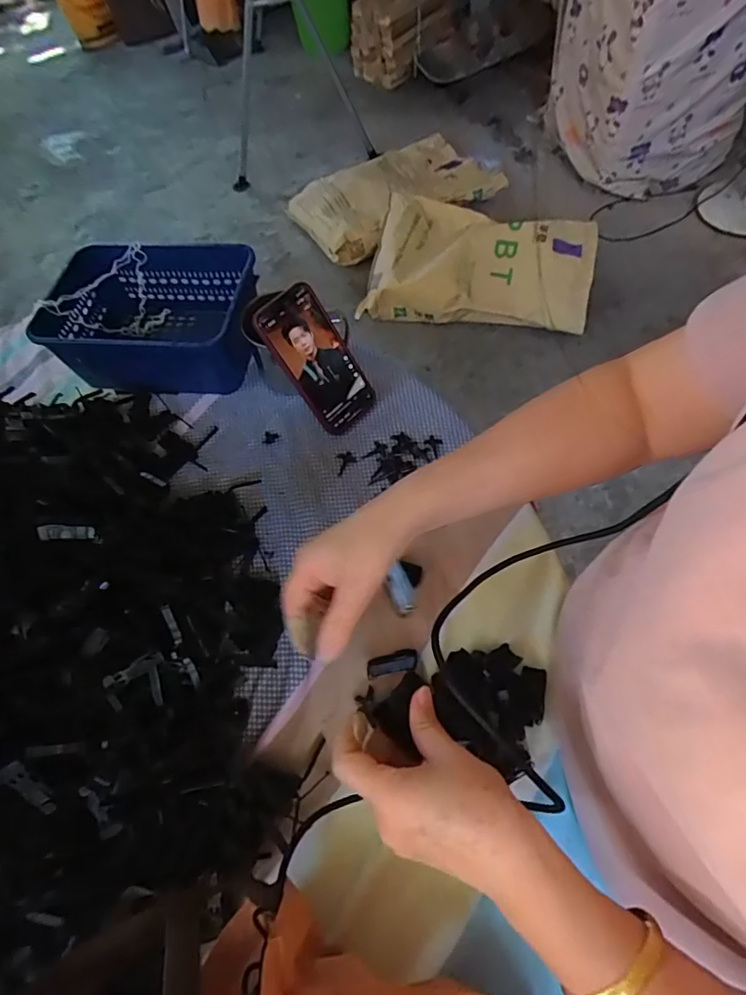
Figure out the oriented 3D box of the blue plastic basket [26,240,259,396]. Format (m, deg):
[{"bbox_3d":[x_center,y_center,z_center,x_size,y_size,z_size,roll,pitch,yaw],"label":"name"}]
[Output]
[{"bbox_3d":[-0.275,-0.225,0.679,0.260,0.107,0.178,6,62,8],"label":"blue plastic basket"}]

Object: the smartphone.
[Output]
[{"bbox_3d":[-0.061,-0.154,0.593,0.076,0.157,0.015,-43,30,-15],"label":"smartphone"}]

